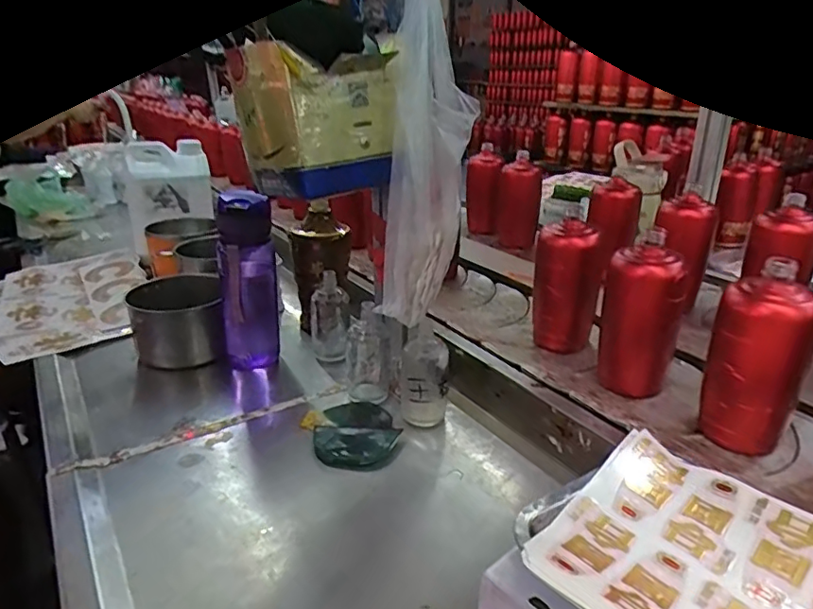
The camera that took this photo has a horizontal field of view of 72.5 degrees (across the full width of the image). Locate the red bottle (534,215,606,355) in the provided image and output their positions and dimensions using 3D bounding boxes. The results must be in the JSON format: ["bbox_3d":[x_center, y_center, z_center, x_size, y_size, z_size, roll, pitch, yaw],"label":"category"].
[{"bbox_3d":[0.205,-0.023,0.715,0.053,0.157,0.072,-21,31,-37],"label":"red bottle"}]

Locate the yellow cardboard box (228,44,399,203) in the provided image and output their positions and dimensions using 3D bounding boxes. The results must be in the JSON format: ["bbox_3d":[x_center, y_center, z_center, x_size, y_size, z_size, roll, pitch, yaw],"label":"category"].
[{"bbox_3d":[-0.090,-0.180,0.542,0.123,0.127,0.123,-18,29,-32],"label":"yellow cardboard box"}]

